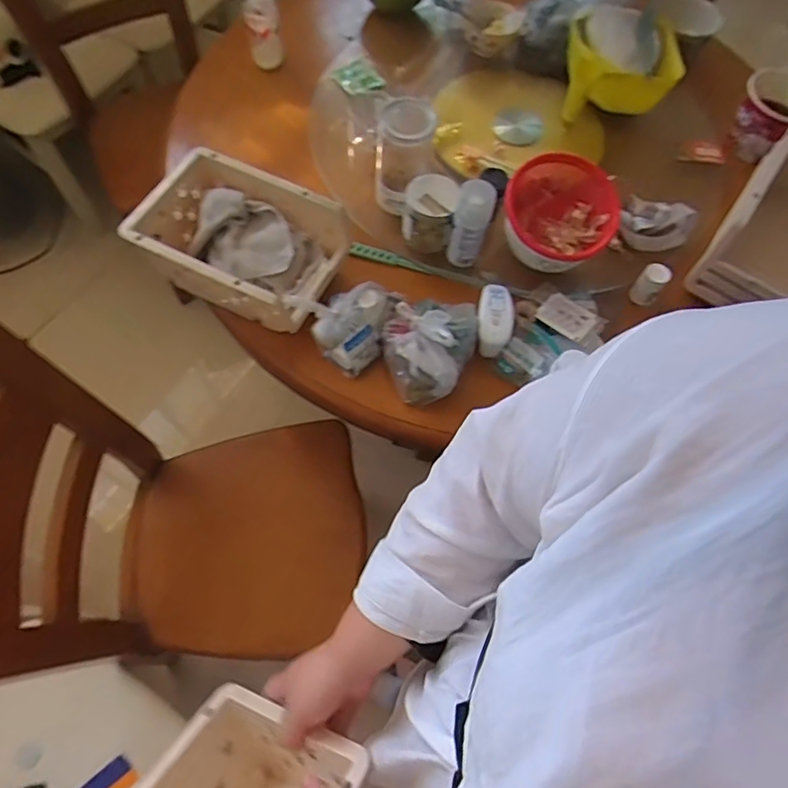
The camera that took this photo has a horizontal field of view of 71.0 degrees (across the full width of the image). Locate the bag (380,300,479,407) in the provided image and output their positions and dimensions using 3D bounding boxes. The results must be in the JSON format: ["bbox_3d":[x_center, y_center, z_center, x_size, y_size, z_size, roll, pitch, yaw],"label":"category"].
[{"bbox_3d":[0.056,-0.077,0.781,0.136,0.096,0.151,-5,65,-6],"label":"bag"}]

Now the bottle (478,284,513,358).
[{"bbox_3d":[0.148,-0.109,0.809,0.047,0.033,0.104,2,91,-3],"label":"bottle"}]

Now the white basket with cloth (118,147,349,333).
[{"bbox_3d":[-0.219,-0.222,0.816,0.274,0.094,0.190,24,66,7],"label":"white basket with cloth"}]

